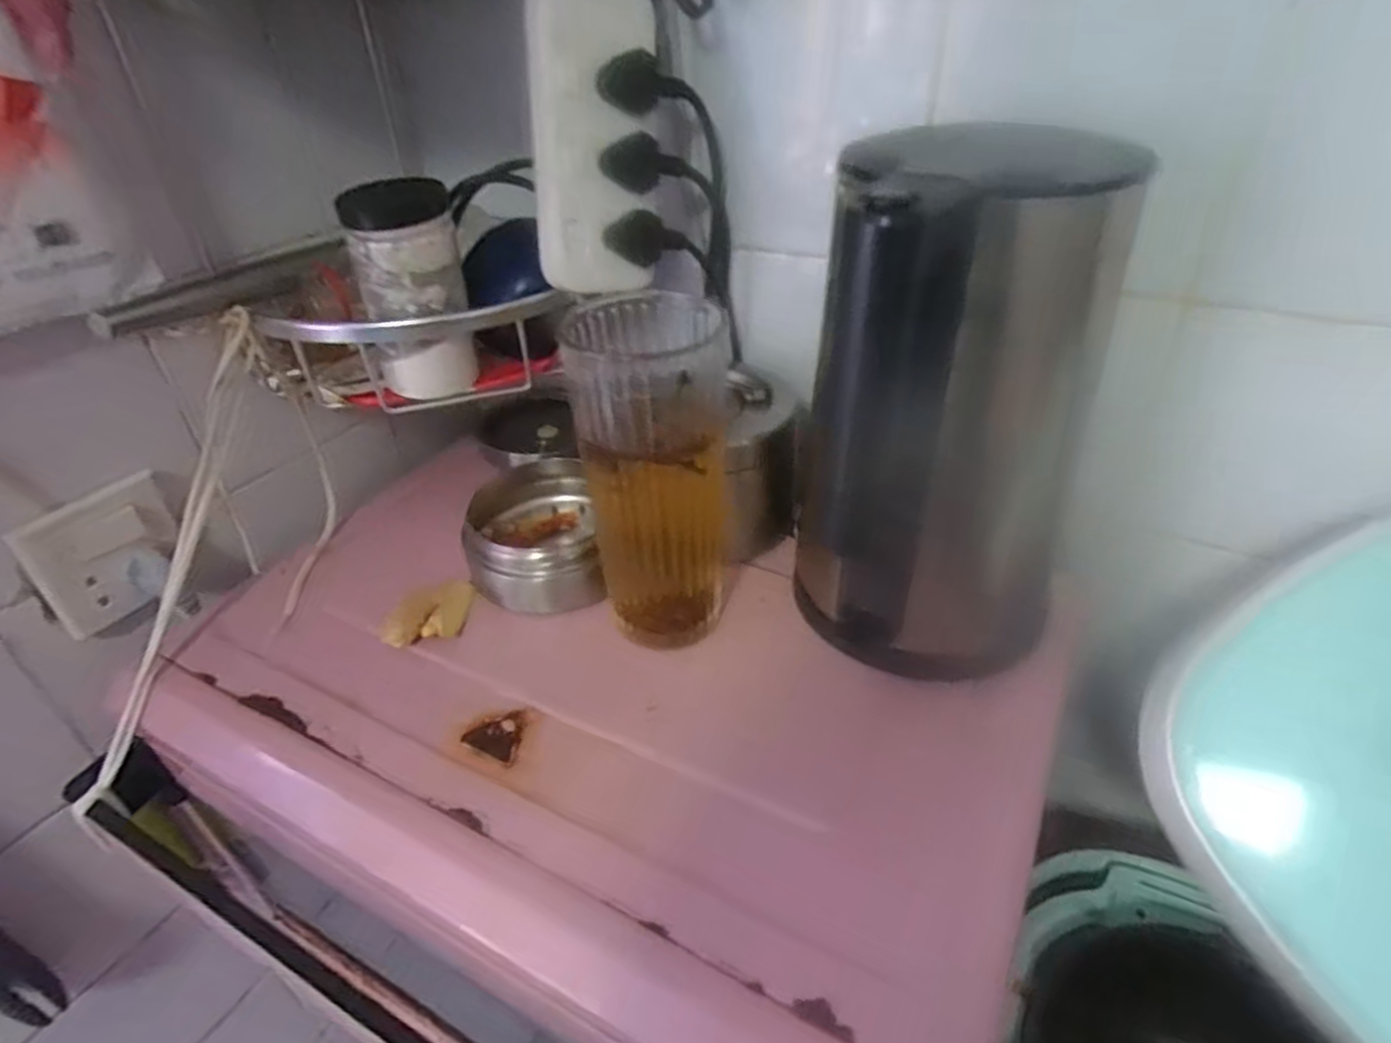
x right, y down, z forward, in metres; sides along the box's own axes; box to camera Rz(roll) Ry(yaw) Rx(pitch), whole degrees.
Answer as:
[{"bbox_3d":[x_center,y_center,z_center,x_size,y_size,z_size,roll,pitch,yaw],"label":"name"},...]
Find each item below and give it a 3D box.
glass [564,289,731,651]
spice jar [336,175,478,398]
[{"bbox_3d":[-0.019,-0.020,0.422,0.080,0.193,0.082,-8,36,-5],"label":"glass"},{"bbox_3d":[-0.181,-0.145,0.482,0.067,0.127,0.056,-14,37,-13],"label":"spice jar"}]

